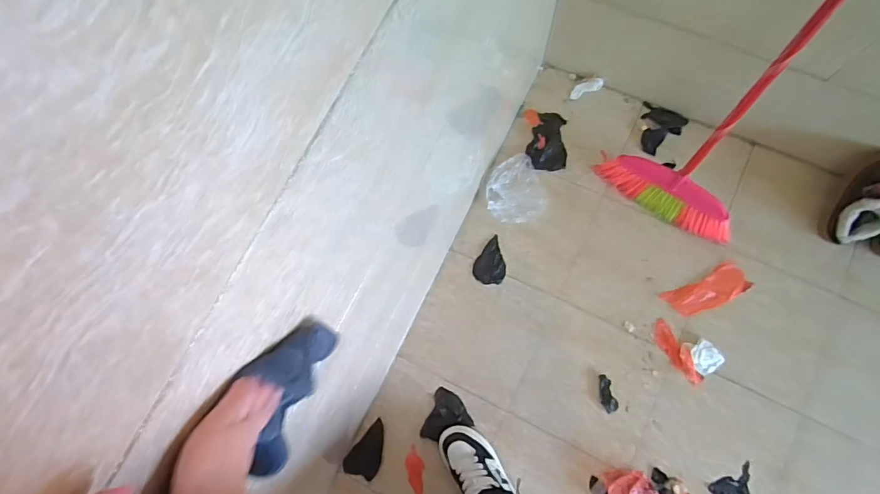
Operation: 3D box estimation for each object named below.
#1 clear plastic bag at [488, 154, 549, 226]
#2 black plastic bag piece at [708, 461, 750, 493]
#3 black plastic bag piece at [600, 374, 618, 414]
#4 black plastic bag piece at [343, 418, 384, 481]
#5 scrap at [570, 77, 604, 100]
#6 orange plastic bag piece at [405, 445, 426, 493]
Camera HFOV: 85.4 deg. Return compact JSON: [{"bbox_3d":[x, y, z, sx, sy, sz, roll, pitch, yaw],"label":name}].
[{"bbox_3d":[0.203,-0.155,1.294,0.159,0.037,0.185,-15,76,0],"label":"clear plastic bag"},{"bbox_3d":[0.665,0.542,1.078,0.111,0.007,0.060,-25,76,-2],"label":"black plastic bag piece"},{"bbox_3d":[0.398,0.351,1.140,0.038,0.009,0.087,-17,76,0],"label":"black plastic bag piece"},{"bbox_3d":[-0.169,0.466,1.109,0.079,0.029,0.129,17,78,8],"label":"black plastic bag piece"},{"bbox_3d":[0.451,-0.490,1.475,0.107,0.022,0.038,-24,74,9],"label":"scrap"},{"bbox_3d":[-0.053,0.518,1.095,0.044,0.004,0.110,-21,70,4],"label":"orange plastic bag piece"}]

